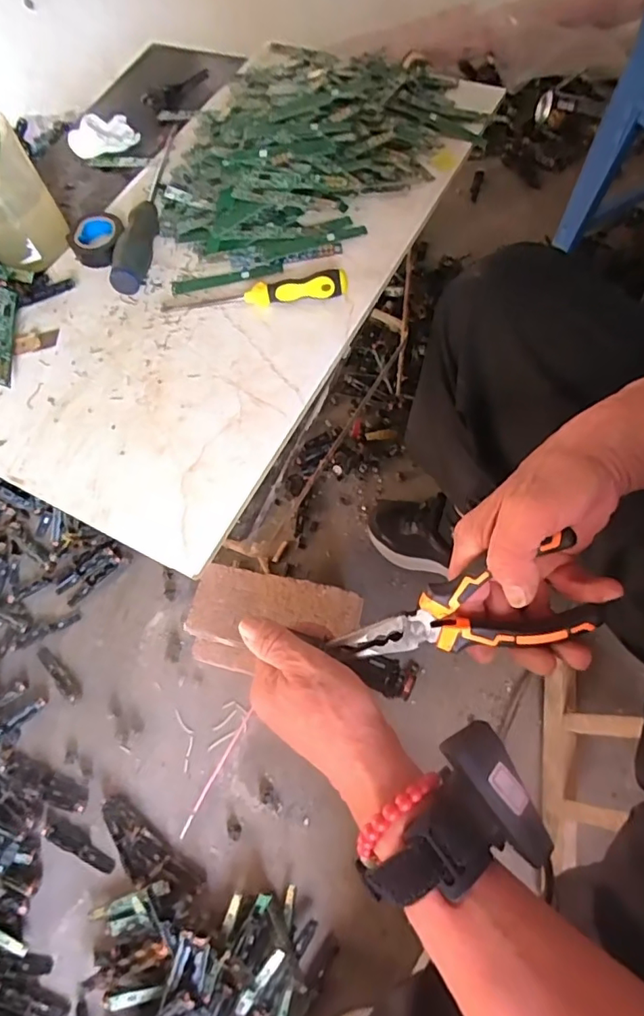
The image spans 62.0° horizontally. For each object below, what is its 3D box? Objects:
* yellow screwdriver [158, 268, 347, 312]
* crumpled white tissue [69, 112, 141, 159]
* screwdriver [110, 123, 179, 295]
[{"bbox_3d":[-0.057,-0.183,0.455,0.155,0.027,0.017,-5,64,3],"label":"yellow screwdriver"},{"bbox_3d":[-0.246,-0.420,0.597,0.074,0.023,0.053,-19,64,-4],"label":"crumpled white tissue"},{"bbox_3d":[-0.165,-0.309,0.526,0.027,0.031,0.258,1,64,6],"label":"screwdriver"}]

